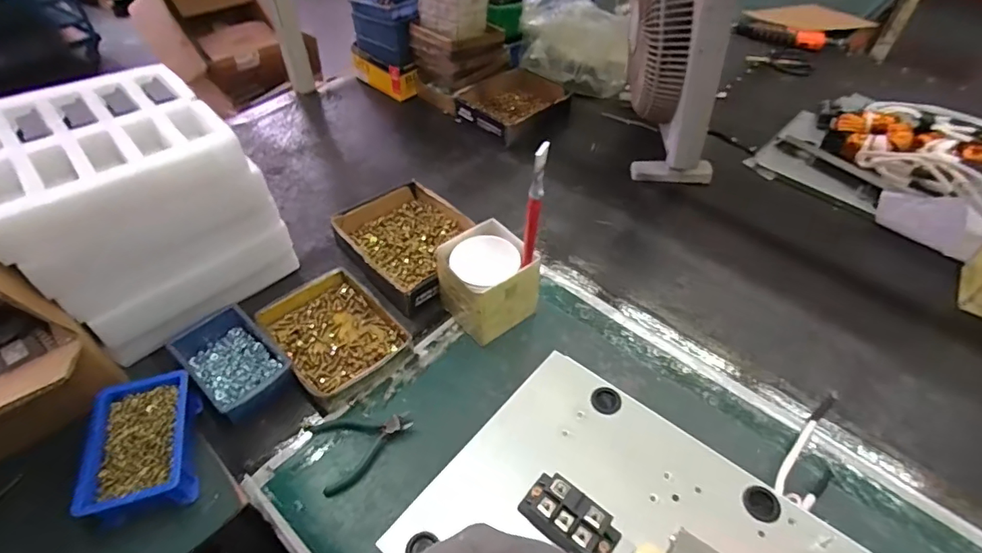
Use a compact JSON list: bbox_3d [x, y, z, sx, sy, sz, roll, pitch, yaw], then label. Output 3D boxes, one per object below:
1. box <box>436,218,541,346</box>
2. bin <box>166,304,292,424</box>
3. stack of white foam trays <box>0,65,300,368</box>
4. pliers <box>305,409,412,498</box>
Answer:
[{"bbox_3d":[-0.004,0.006,0.685,0.111,0.105,0.115,-29,54,-24],"label":"box"},{"bbox_3d":[-0.324,0.111,0.626,0.154,0.050,0.097,34,56,27],"label":"bin"},{"bbox_3d":[-0.456,-0.078,0.646,0.246,0.259,0.259,34,56,27],"label":"stack of white foam trays"},{"bbox_3d":[-0.147,0.192,0.573,0.111,0.014,0.088,-17,50,-15],"label":"pliers"}]

